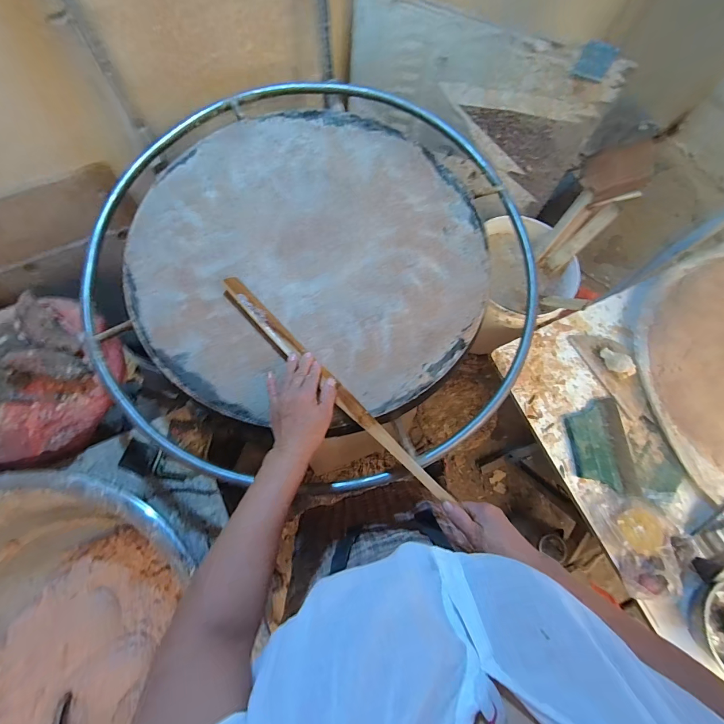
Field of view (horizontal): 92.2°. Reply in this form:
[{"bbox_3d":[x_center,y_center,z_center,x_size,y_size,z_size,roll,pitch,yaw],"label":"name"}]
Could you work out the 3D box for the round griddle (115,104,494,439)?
[{"bbox_3d":[-0.090,-0.198,0.623,0.598,0.030,0.610,1,72,-2],"label":"round griddle"}]

